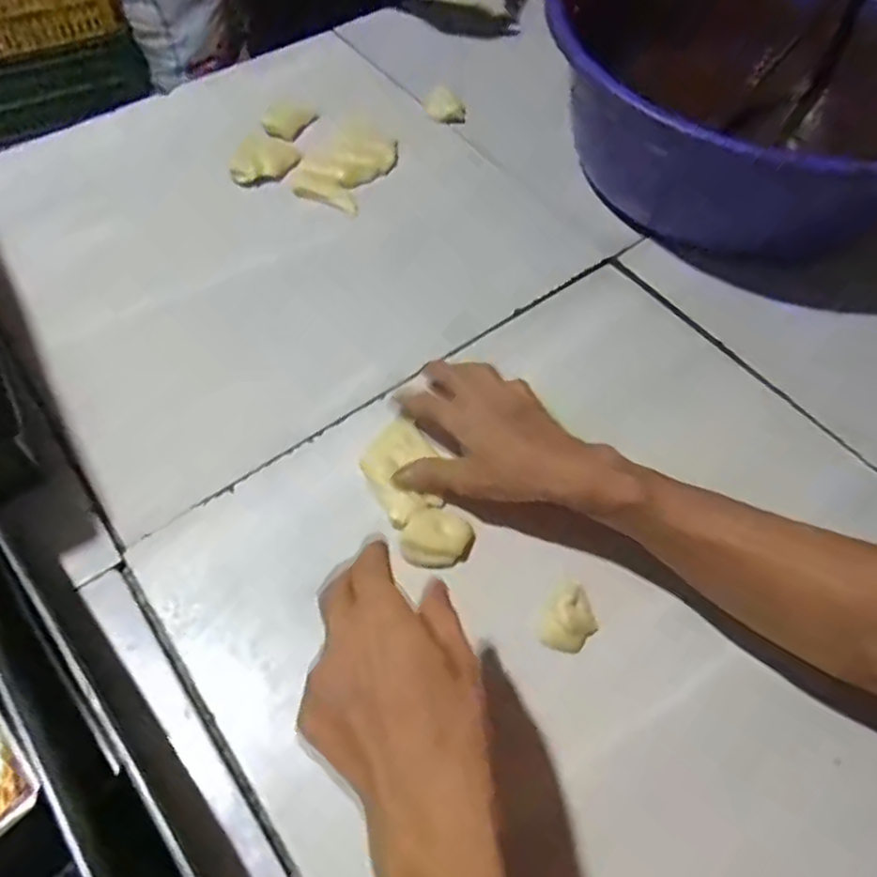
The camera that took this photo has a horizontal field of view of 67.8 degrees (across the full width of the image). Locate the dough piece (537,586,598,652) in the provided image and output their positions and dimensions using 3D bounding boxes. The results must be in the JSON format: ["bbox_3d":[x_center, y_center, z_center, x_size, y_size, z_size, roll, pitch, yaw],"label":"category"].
[{"bbox_3d":[0.089,0.120,0.433,0.046,0.019,0.030,-39,68,-22],"label":"dough piece"}]

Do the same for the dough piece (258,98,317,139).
[{"bbox_3d":[-0.163,-0.346,0.706,0.035,0.017,0.055,39,65,19],"label":"dough piece"}]

